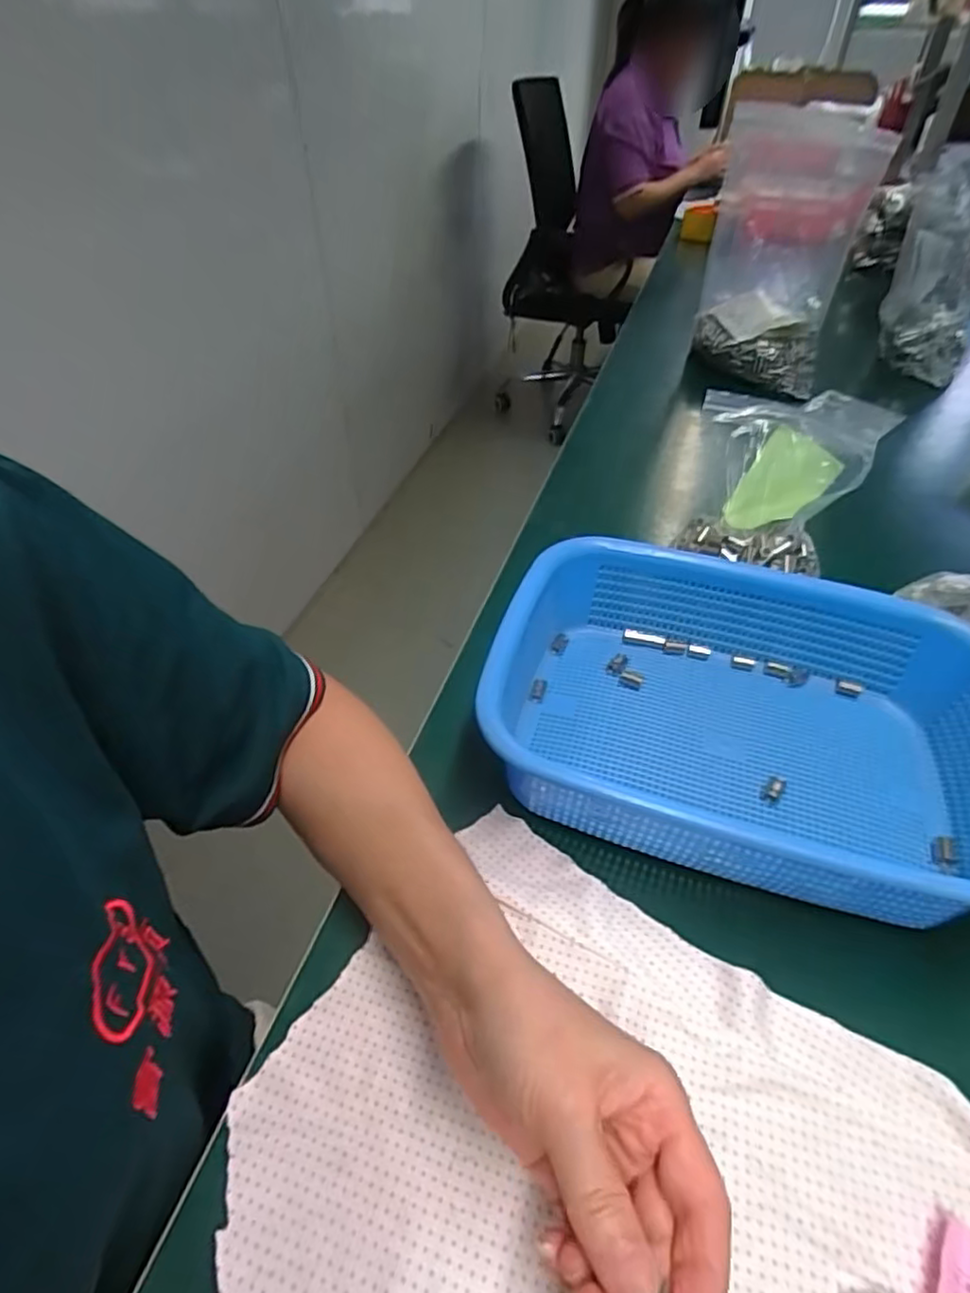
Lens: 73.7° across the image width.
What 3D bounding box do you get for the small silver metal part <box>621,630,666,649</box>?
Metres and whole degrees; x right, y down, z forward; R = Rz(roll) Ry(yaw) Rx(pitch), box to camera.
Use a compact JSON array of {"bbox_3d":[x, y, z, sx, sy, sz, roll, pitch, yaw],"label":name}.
[{"bbox_3d":[0.116,-0.005,0.472,0.031,0.009,0.010,10,44,11],"label":"small silver metal part"}]

